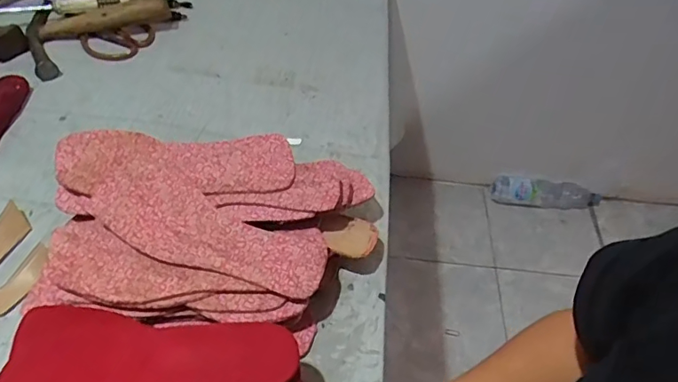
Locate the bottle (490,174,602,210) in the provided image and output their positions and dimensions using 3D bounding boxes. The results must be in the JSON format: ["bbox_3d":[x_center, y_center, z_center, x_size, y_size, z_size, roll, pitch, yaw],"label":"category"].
[{"bbox_3d":[0.677,0.006,1.653,0.354,0.082,0.085,7,51,0],"label":"bottle"}]

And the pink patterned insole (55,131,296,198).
[{"bbox_3d":[-0.169,-0.030,0.542,0.235,0.015,0.080,-2,56,-10],"label":"pink patterned insole"}]

